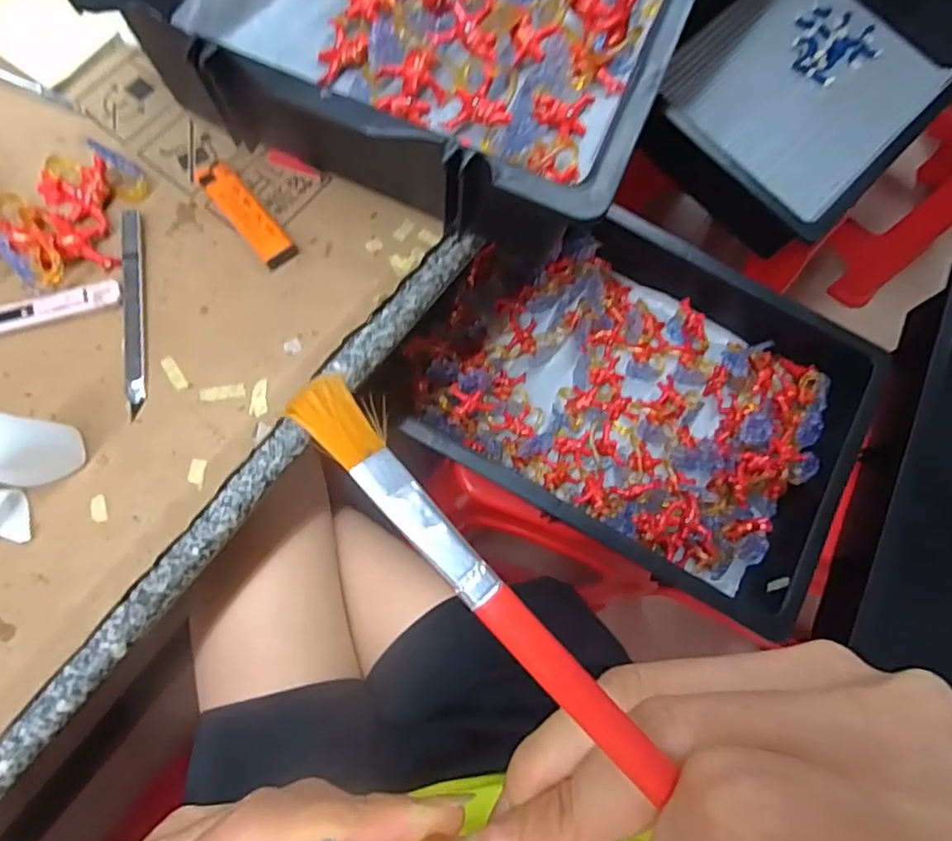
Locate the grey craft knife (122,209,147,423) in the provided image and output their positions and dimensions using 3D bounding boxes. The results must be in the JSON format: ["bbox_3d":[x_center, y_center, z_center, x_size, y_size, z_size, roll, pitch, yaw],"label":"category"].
[{"bbox_3d":[-0.208,-0.068,0.358,0.012,0.009,0.131,-7,77,-7],"label":"grey craft knife"}]

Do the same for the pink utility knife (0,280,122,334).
[{"bbox_3d":[-0.277,-0.060,0.351,0.128,0.009,0.015,-15,78,-9],"label":"pink utility knife"}]

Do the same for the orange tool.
[{"bbox_3d":[-0.147,-0.133,0.378,0.023,0.014,0.083,-39,82,-13],"label":"orange tool"}]

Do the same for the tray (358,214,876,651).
[{"bbox_3d":[0.157,-0.037,0.597,0.411,0.084,0.322,29,75,2],"label":"tray"}]

